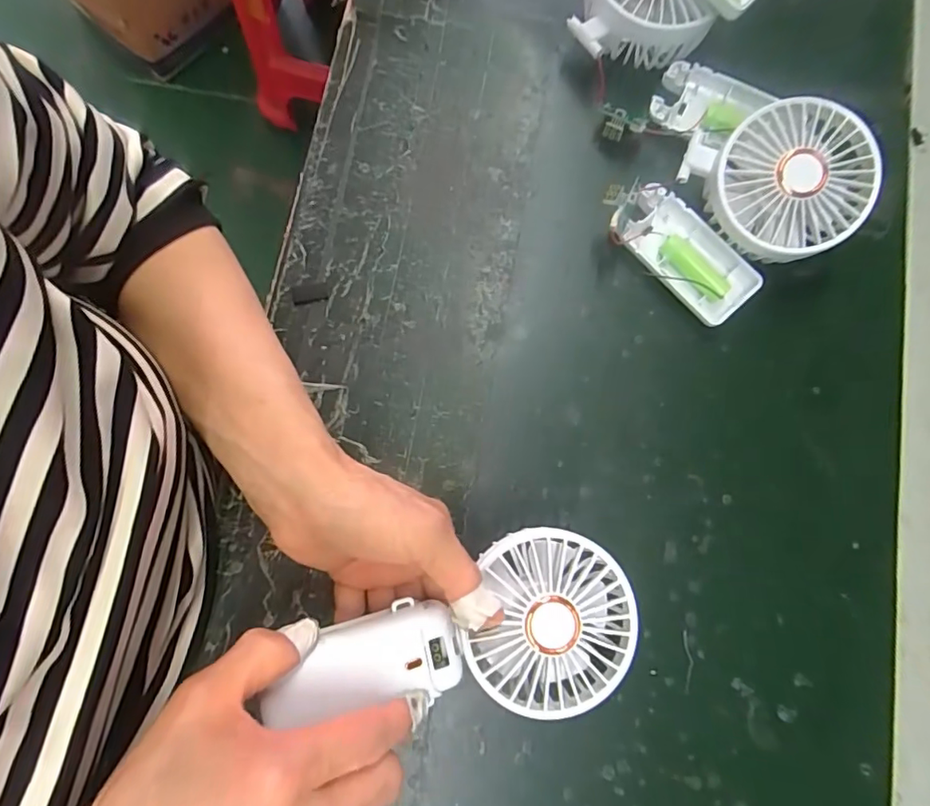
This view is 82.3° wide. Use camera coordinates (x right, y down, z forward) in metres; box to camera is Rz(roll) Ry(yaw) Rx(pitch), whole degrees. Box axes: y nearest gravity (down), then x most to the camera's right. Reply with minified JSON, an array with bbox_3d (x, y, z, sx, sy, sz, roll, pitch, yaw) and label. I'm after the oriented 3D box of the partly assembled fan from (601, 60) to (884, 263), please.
[{"bbox_3d":[0.171,-0.154,0.327,0.087,0.057,0.148,-38,82,-7],"label":"partly assembled fan"}]

